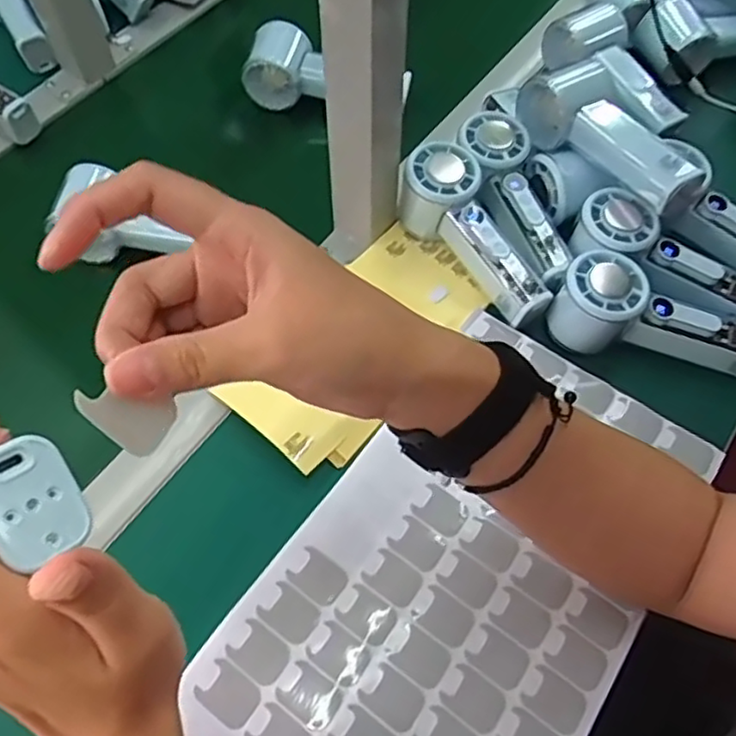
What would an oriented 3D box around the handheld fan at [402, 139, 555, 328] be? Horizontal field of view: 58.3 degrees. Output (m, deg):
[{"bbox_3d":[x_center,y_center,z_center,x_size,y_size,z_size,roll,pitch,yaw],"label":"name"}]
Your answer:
[{"bbox_3d":[0.081,-0.100,0.513,0.059,0.059,0.154,-31,81,-17],"label":"handheld fan"}]

